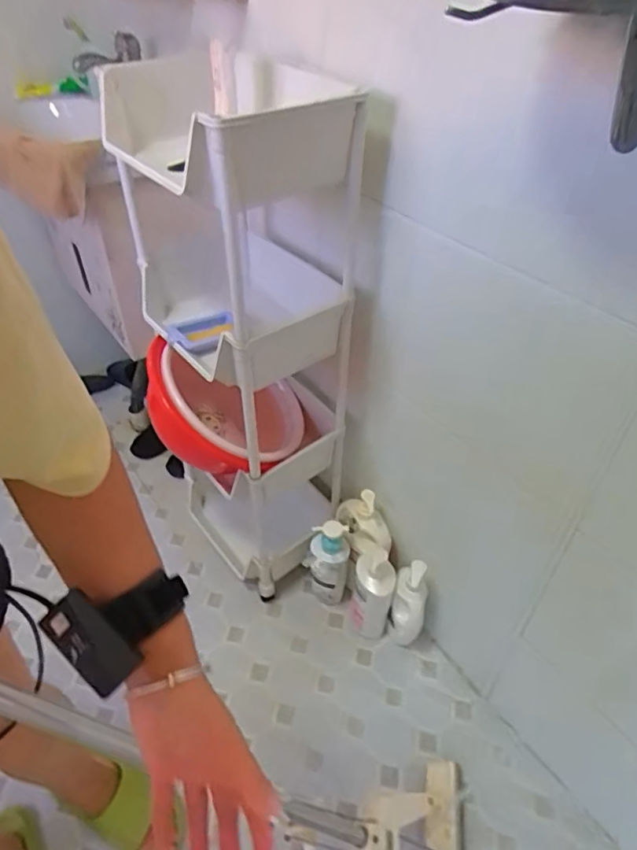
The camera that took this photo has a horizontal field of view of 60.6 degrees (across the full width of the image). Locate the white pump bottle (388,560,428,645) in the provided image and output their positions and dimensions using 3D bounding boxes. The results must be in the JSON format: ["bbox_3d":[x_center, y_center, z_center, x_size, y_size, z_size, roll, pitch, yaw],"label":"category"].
[{"bbox_3d":[0.186,0.354,1.104,0.067,0.247,0.085,13,44,14],"label":"white pump bottle"}]

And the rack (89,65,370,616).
[{"bbox_3d":[-0.125,-0.107,1.016,0.290,0.925,0.345,-30,50,-29],"label":"rack"}]

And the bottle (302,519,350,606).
[{"bbox_3d":[0.016,0.304,1.141,0.076,0.248,0.073,12,44,12],"label":"bottle"}]

